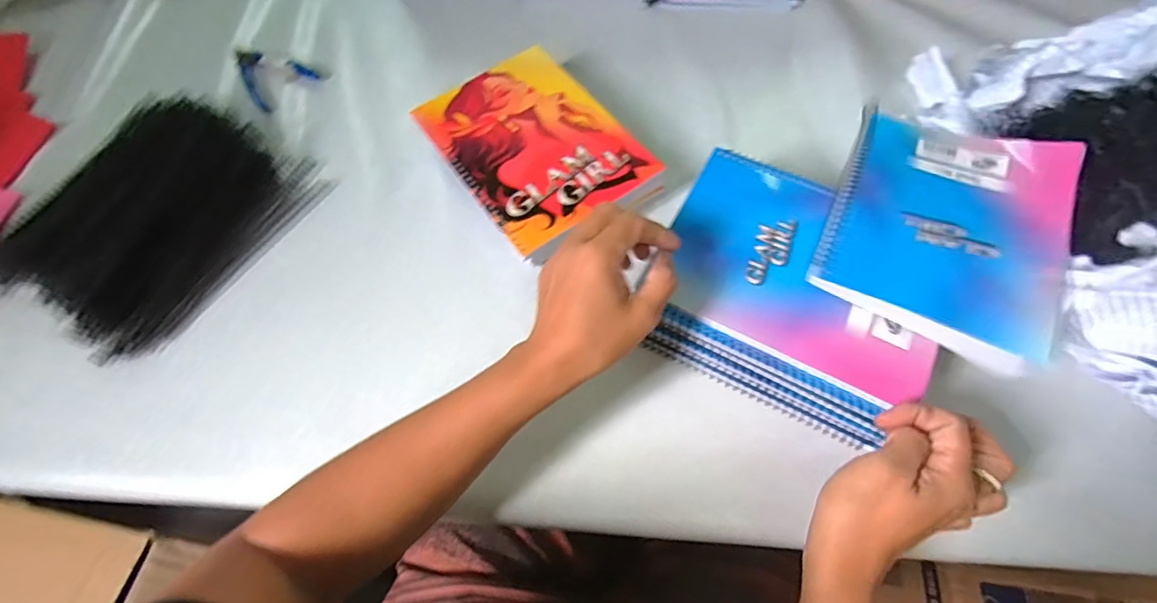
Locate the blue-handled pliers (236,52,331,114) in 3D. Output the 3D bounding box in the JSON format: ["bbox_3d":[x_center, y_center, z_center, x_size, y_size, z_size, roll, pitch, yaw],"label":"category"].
[{"bbox_3d":[-0.332,-0.257,0.559,0.078,0.016,0.095,-39,70,-12],"label":"blue-handled pliers"}]

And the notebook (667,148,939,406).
[{"bbox_3d":[0.164,-0.028,0.371,0.190,0.006,0.142,26,69,13],"label":"notebook"}]

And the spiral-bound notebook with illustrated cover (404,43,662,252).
[{"bbox_3d":[-0.042,-0.145,0.458,0.144,0.007,0.192,-34,69,-12],"label":"spiral-bound notebook with illustrated cover"}]

